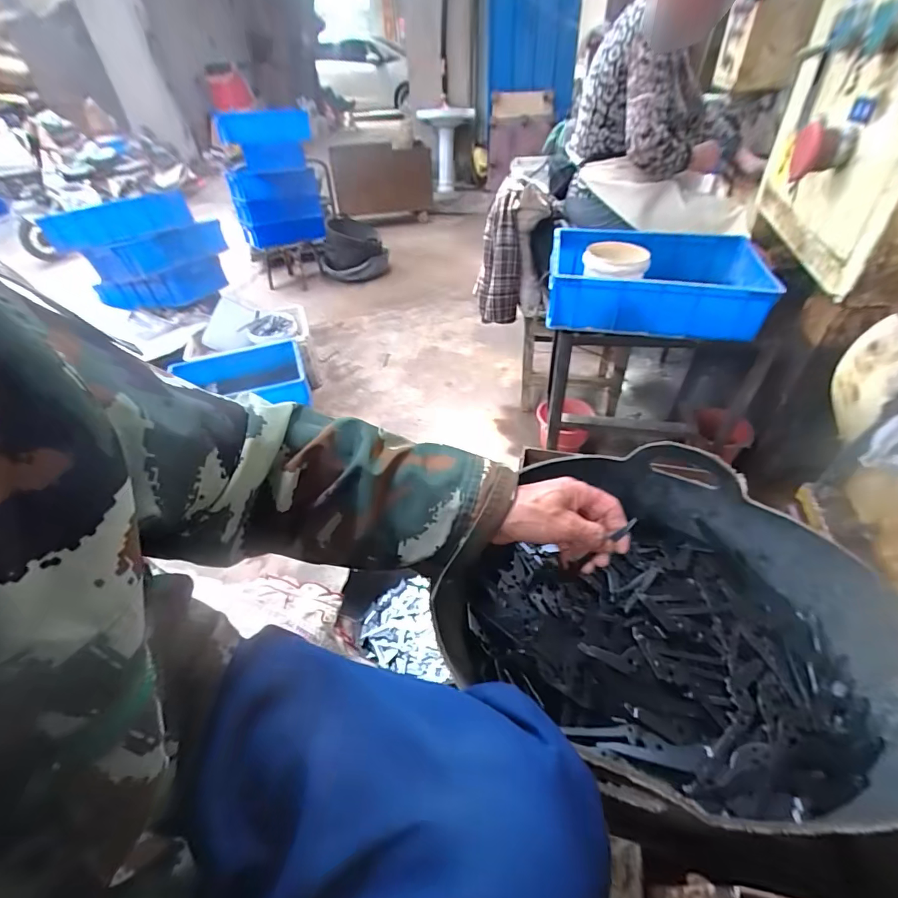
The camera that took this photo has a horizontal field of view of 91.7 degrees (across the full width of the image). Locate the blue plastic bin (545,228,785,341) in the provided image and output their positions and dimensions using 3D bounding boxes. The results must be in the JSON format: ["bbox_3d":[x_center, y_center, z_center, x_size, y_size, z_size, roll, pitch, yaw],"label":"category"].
[{"bbox_3d":[0.529,-0.443,1.160,0.516,0.157,0.346,10,44,16],"label":"blue plastic bin"}]

